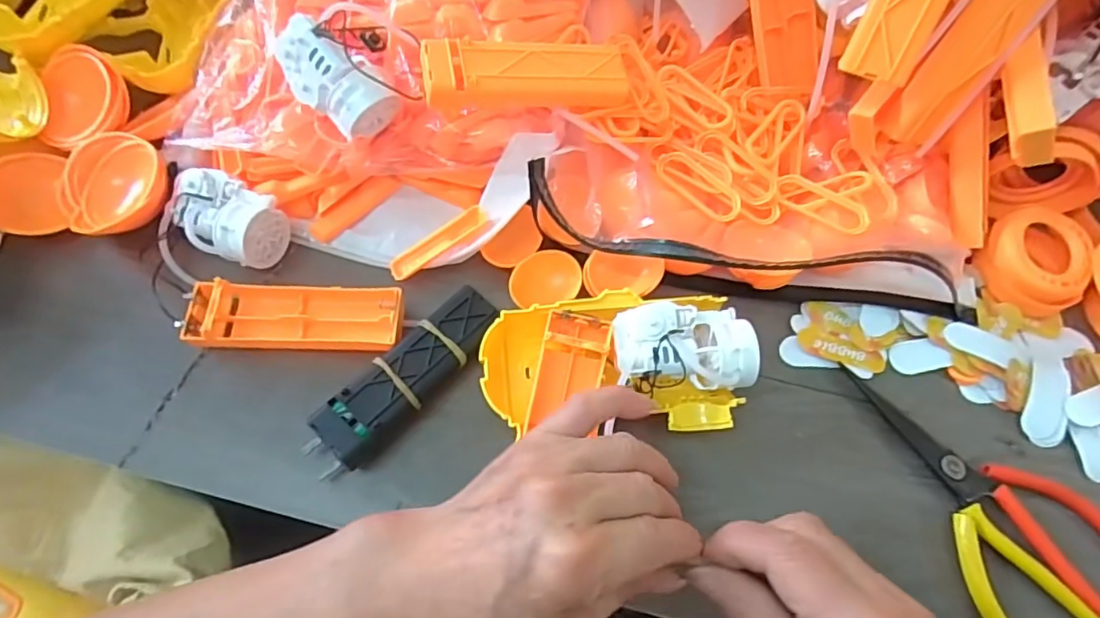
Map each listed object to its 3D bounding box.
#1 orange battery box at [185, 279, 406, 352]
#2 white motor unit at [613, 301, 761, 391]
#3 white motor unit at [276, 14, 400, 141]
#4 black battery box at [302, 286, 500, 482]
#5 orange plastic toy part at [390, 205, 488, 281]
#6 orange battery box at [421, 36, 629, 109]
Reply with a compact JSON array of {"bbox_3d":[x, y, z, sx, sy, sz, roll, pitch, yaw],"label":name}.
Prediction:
[{"bbox_3d":[-0.136,0.004,0.312,0.109,0.022,0.037,1,66,-2],"label":"orange battery box"},{"bbox_3d":[0.068,0.022,0.302,0.069,0.041,0.043,4,66,0],"label":"white motor unit"},{"bbox_3d":[-0.118,-0.125,0.318,0.070,0.038,0.033,37,70,14],"label":"white motor unit"},{"bbox_3d":[-0.074,0.035,0.299,0.031,0.016,0.116,40,70,15],"label":"black battery box"},{"bbox_3d":[-0.064,-0.039,0.333,0.063,0.004,0.014,-34,71,-1],"label":"orange plastic toy part"},{"bbox_3d":[-0.012,-0.127,0.310,0.111,0.018,0.031,-8,66,-19],"label":"orange battery box"}]

